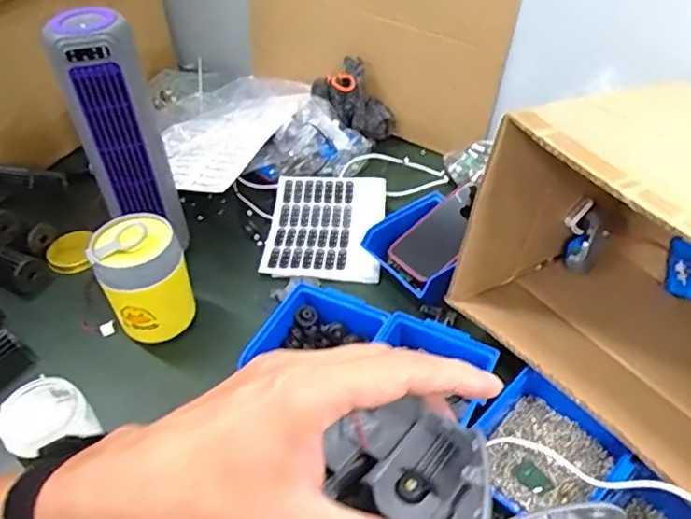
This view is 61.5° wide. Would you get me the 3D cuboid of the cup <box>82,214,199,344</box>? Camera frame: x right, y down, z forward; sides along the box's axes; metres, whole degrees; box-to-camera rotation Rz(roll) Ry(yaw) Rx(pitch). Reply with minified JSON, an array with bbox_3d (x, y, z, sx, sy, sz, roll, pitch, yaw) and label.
[{"bbox_3d":[-0.226,0.026,0.669,0.093,0.136,0.083,-16,46,-14],"label":"cup"}]

